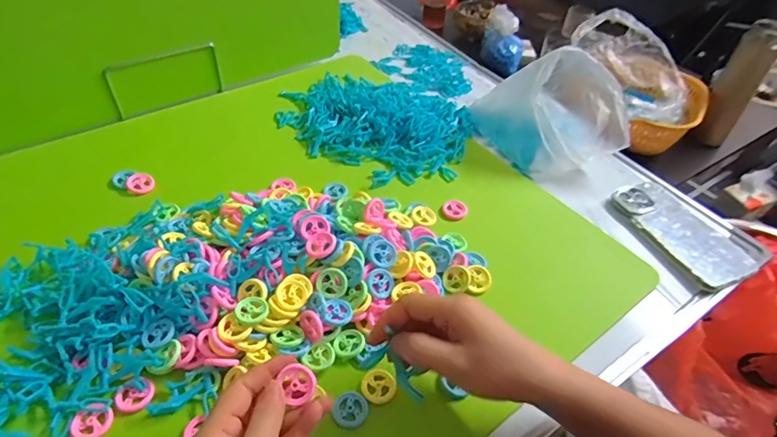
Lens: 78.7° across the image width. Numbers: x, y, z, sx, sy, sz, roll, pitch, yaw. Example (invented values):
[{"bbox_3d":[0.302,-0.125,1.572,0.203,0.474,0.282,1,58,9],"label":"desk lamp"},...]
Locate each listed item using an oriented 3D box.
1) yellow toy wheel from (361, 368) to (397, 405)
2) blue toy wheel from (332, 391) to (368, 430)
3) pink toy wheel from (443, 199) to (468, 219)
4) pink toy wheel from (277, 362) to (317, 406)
[{"bbox_3d":[-0.009,0.148,0.420,0.030,0.004,0.029,2,44,-2],"label":"yellow toy wheel"},{"bbox_3d":[-0.032,0.161,0.402,0.028,0.004,0.031,14,45,10],"label":"blue toy wheel"},{"bbox_3d":[0.082,-0.011,0.585,0.030,0.008,0.028,2,44,-2],"label":"pink toy wheel"},{"bbox_3d":[-0.066,0.121,0.351,0.025,0.007,0.025,-25,75,-11],"label":"pink toy wheel"}]

